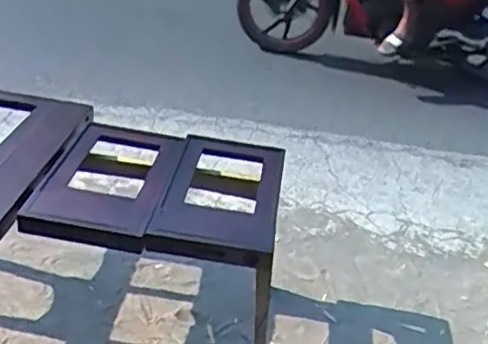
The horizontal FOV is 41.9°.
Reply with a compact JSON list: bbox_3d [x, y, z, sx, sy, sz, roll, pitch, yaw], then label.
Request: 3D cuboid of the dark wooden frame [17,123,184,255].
[{"bbox_3d":[-0.367,0.023,1.766,0.316,0.082,0.534,8,28,2],"label":"dark wooden frame"}]

